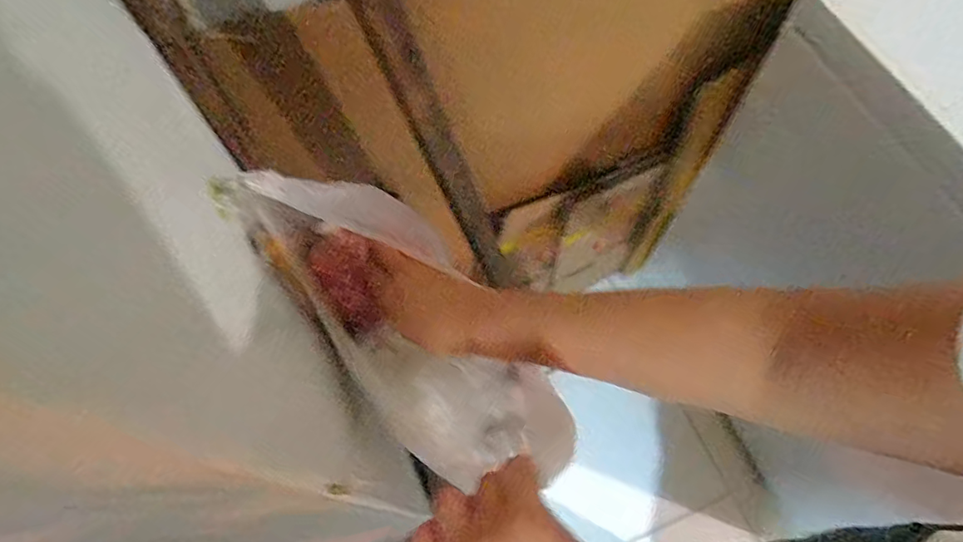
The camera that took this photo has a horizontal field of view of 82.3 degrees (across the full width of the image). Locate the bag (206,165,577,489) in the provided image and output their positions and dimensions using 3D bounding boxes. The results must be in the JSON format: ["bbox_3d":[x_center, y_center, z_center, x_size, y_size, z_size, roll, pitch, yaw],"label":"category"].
[{"bbox_3d":[-0.083,0.049,0.469,0.118,0.340,0.129,-49,31,-20],"label":"bag"}]

